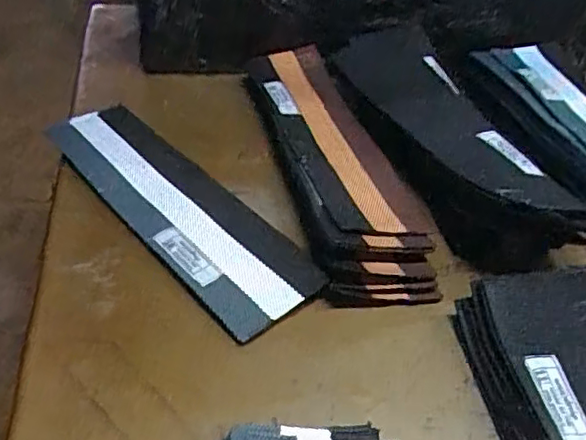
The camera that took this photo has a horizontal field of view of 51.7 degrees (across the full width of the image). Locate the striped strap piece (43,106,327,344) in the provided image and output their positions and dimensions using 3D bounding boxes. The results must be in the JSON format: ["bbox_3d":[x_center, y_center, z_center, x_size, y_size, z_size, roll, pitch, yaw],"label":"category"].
[{"bbox_3d":[-0.095,-0.017,0.463,0.080,0.015,0.289,-28,48,-30],"label":"striped strap piece"}]

